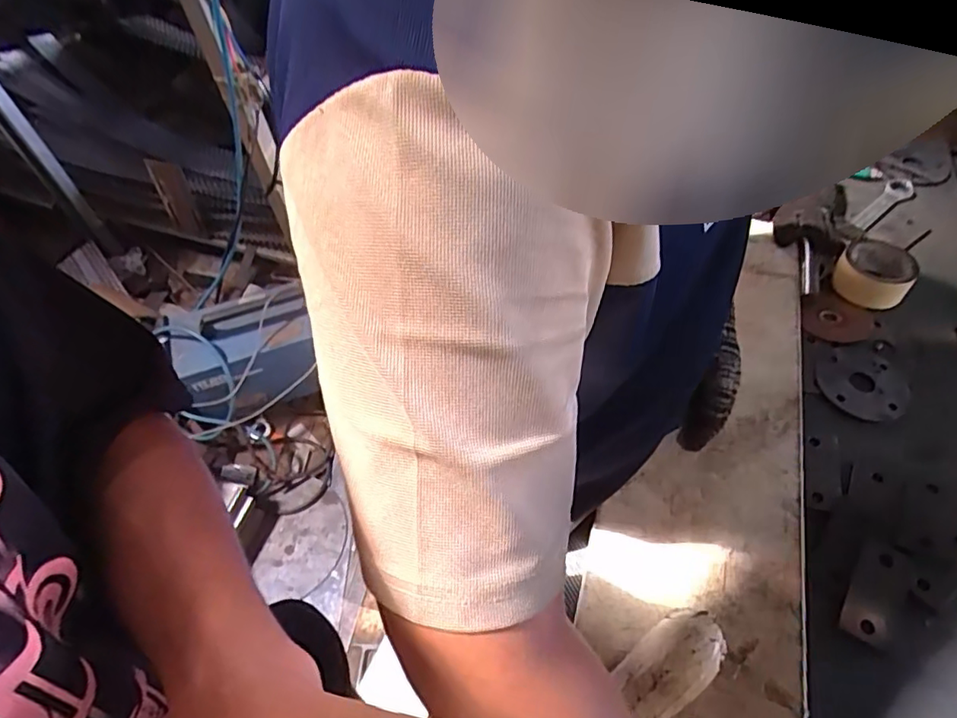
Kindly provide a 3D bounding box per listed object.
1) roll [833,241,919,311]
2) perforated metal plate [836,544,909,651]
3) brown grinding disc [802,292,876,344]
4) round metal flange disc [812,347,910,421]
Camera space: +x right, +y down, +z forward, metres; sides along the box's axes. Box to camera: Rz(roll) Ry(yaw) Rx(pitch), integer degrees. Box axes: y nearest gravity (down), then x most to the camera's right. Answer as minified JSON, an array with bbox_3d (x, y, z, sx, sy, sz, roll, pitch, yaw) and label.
[{"bbox_3d":[0.550,-0.122,0.805,0.104,0.046,0.094,-39,60,-22],"label":"roll"},{"bbox_3d":[0.390,0.228,0.573,0.046,0.005,0.105,31,59,19],"label":"perforated metal plate"},{"bbox_3d":[0.486,-0.057,0.791,0.101,0.013,0.081,-12,56,-10],"label":"brown grinding disc"},{"bbox_3d":[0.477,0.026,0.724,0.105,0.007,0.105,1,55,-1],"label":"round metal flange disc"}]

